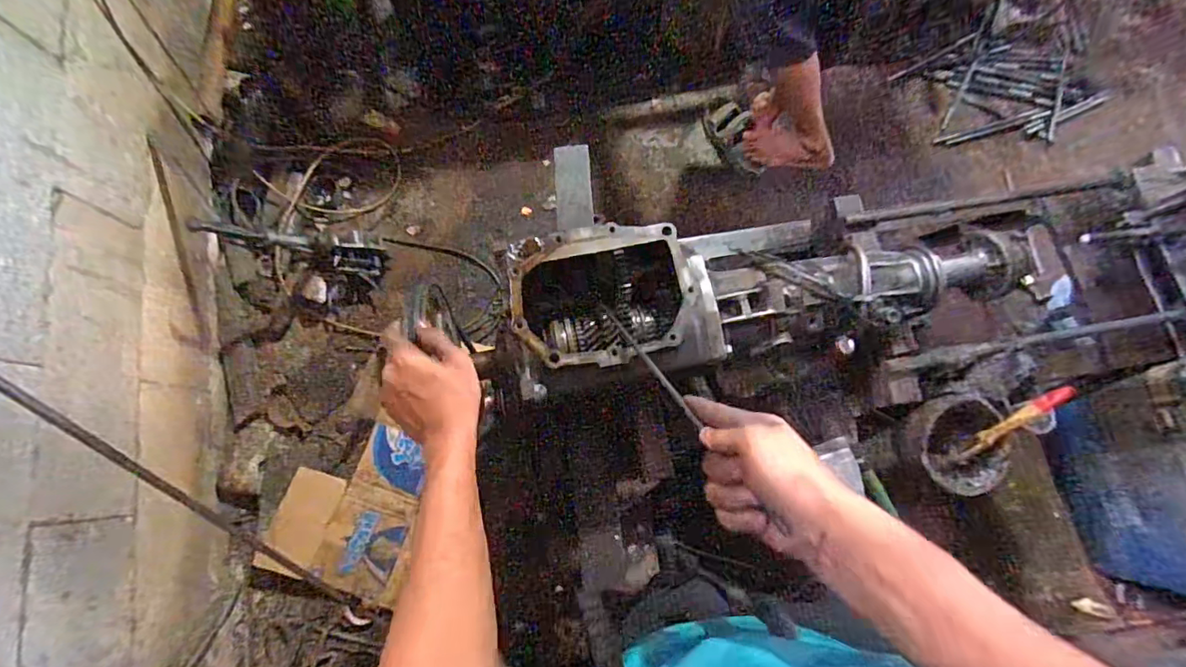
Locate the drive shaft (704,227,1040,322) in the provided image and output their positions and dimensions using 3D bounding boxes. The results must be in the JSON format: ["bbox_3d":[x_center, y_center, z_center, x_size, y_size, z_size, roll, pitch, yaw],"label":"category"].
[{"bbox_3d":[0.328,-0.063,0.654,0.381,0.091,0.120,-10,77,-3],"label":"drive shaft"}]

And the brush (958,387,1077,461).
[{"bbox_3d":[0.524,0.113,0.665,0.017,0.022,0.146,46,120,9],"label":"brush"}]

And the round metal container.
[{"bbox_3d":[0.483,0.145,0.700,0.127,0.055,0.131,-20,77,-6],"label":"round metal container"}]

